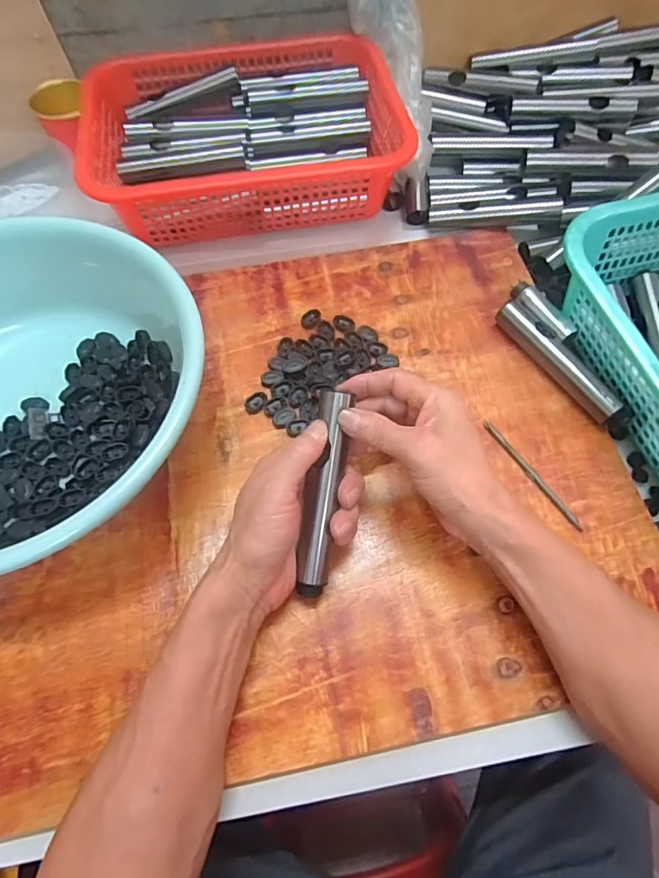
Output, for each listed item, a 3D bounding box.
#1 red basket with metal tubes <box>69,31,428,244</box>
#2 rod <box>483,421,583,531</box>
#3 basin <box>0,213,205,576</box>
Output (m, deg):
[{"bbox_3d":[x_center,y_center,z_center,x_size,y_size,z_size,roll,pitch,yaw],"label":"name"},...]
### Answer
[{"bbox_3d":[-0.094,-0.348,0.550,0.325,0.073,0.232,-10,65,-4],"label":"red basket with metal tubes"},{"bbox_3d":[0.172,0.029,0.416,0.007,0.005,0.115,-30,70,-13],"label":"rod"},{"bbox_3d":[-0.240,-0.039,0.390,0.281,0.101,0.266,0,65,0],"label":"basin"}]

